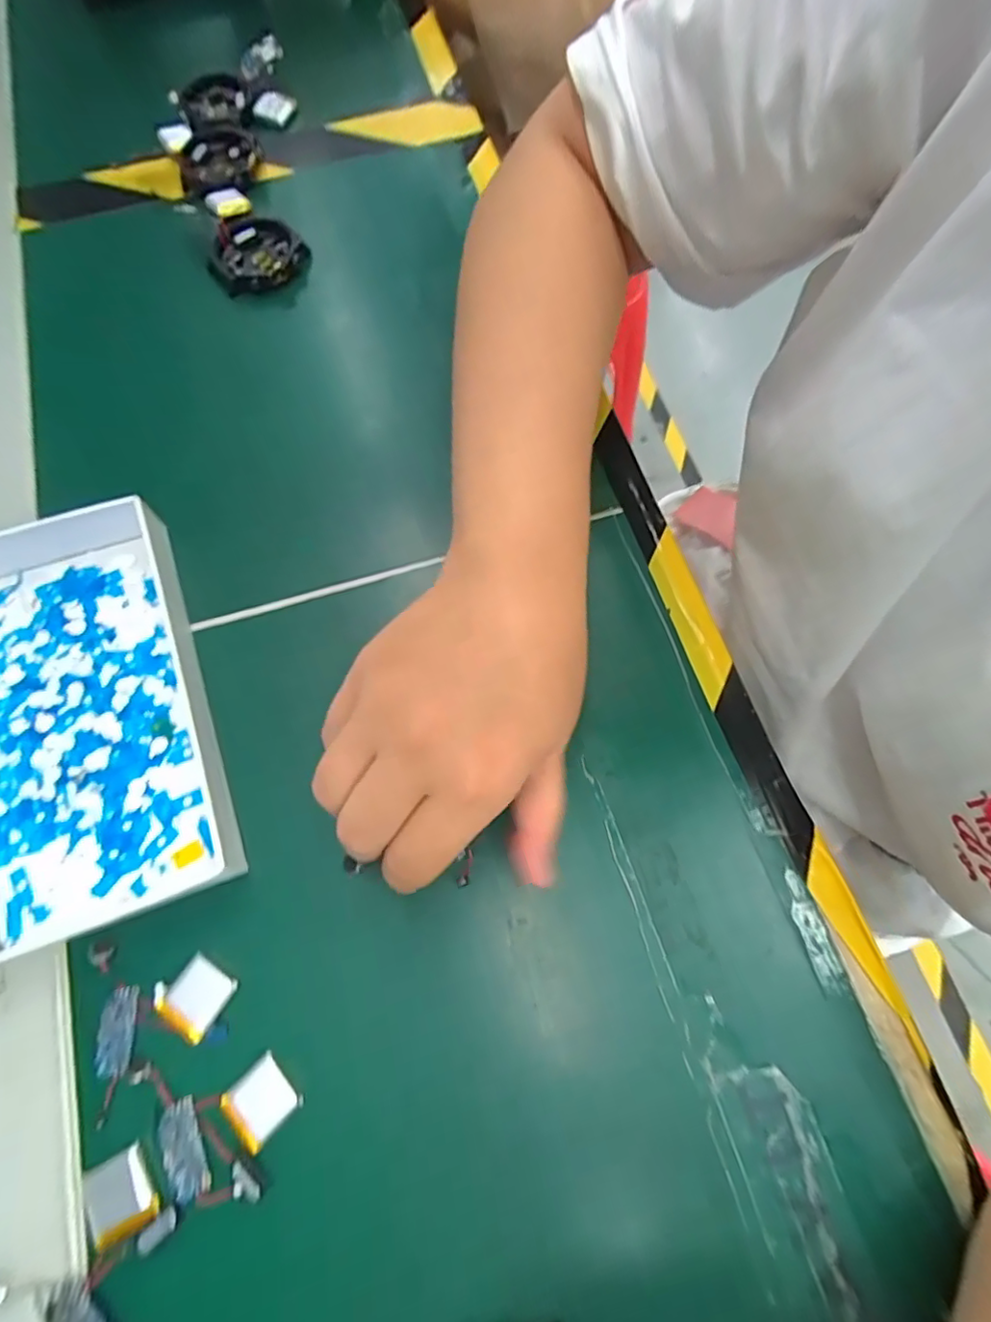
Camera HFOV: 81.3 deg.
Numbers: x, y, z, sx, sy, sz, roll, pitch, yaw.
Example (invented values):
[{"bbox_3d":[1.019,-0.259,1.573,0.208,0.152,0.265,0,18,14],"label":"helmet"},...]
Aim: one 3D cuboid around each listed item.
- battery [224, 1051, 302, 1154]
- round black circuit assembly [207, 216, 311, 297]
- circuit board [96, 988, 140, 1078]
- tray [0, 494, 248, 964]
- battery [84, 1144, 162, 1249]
[{"bbox_3d":[-0.084,0.158,0.207,0.022,0.004,0.022,-43,76,-13],"label":"battery"},{"bbox_3d":[-0.141,-0.240,0.339,0.054,0.011,0.047,-32,73,-10],"label":"round black circuit assembly"},{"bbox_3d":[-0.142,0.139,0.217,0.013,0.004,0.029,0,71,0],"label":"circuit board"},{"bbox_3d":[-0.184,0.021,0.245,0.106,0.028,0.177,-20,72,-6],"label":"tray"},{"bbox_3d":[-0.130,0.185,0.199,0.022,0.004,0.023,-27,73,-9],"label":"battery"}]

